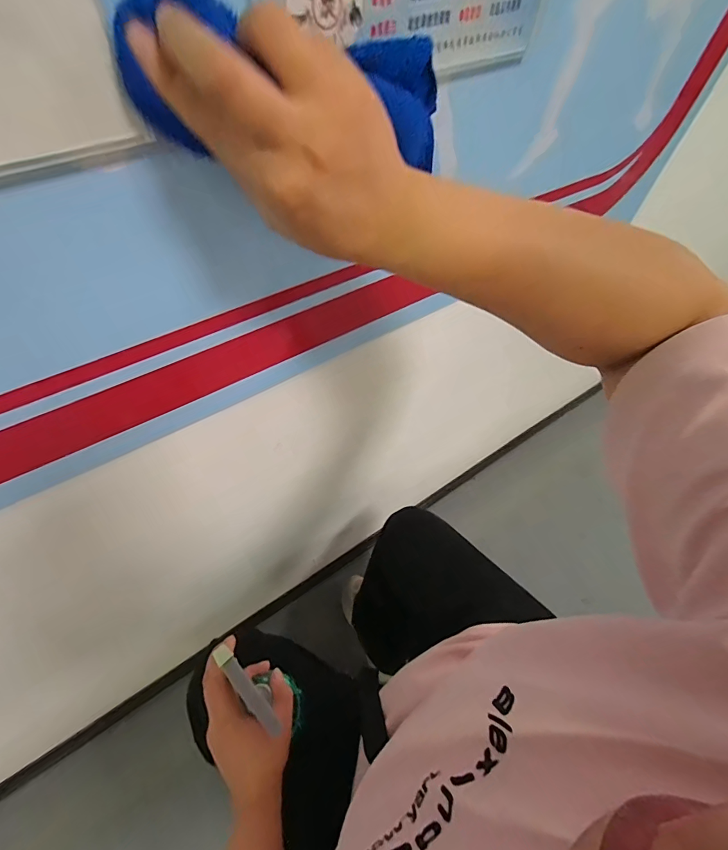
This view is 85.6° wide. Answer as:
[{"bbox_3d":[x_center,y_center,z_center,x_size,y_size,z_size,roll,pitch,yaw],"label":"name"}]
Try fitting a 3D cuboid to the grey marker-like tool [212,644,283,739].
[{"bbox_3d":[-0.110,0.244,0.369,0.013,0.013,0.085,-37,75,-24],"label":"grey marker-like tool"}]

